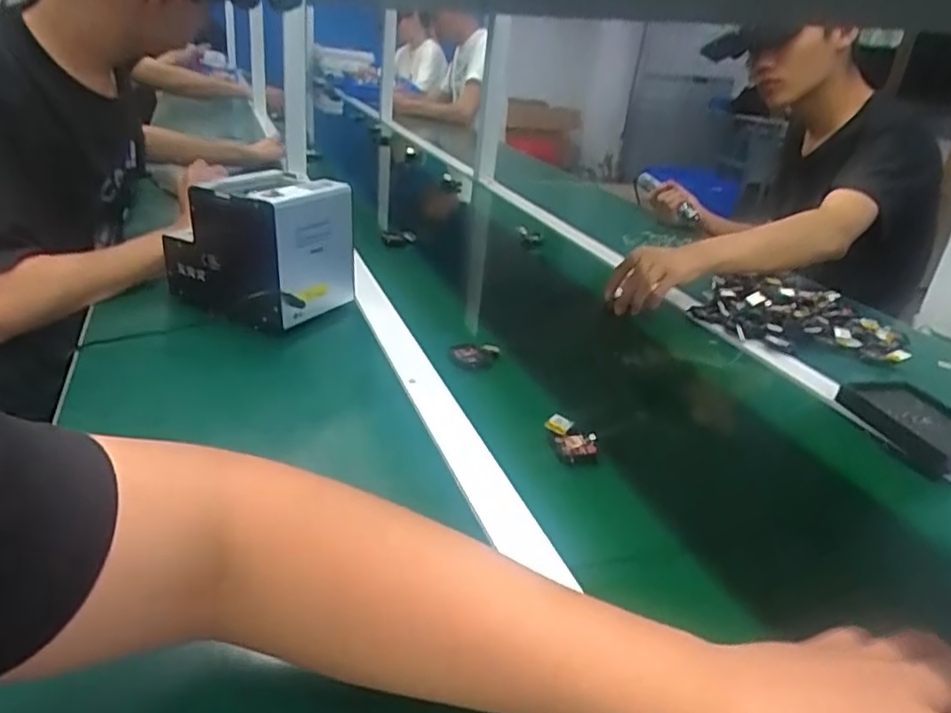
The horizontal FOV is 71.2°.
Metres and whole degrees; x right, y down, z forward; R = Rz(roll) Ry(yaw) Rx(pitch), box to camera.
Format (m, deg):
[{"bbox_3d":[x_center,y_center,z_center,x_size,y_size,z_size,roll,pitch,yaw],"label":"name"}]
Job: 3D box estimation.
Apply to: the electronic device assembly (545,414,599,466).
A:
[{"bbox_3d":[0.083,0.073,0.575,0.034,0.021,0.054,-7,29,-27],"label":"electronic device assembly"}]

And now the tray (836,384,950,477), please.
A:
[{"bbox_3d":[0.443,0.070,0.653,0.095,0.026,0.136,-2,27,-17],"label":"tray"}]

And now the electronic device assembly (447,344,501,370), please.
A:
[{"bbox_3d":[-0.004,0.000,0.716,0.056,0.036,0.021,-5,28,-24],"label":"electronic device assembly"}]

